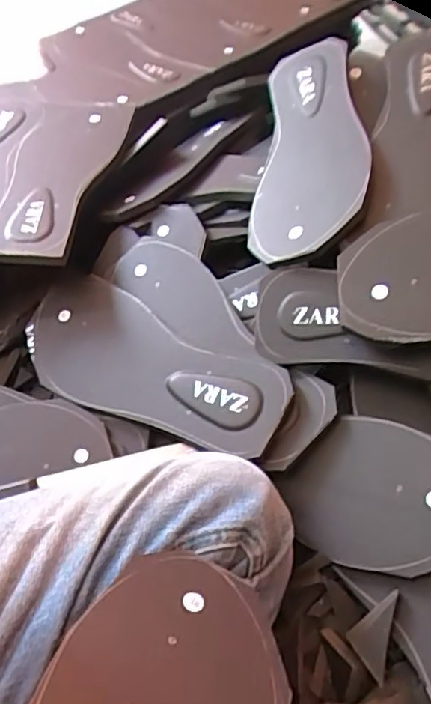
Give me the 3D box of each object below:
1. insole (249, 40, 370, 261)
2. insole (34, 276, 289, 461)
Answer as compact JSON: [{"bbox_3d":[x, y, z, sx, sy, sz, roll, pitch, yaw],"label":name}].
[{"bbox_3d":[0.079,-0.178,0.501,0.099,0.018,0.228,-12,58,37],"label":"insole"},{"bbox_3d":[-0.061,0.012,0.489,0.253,0.014,0.099,24,76,29],"label":"insole"}]

